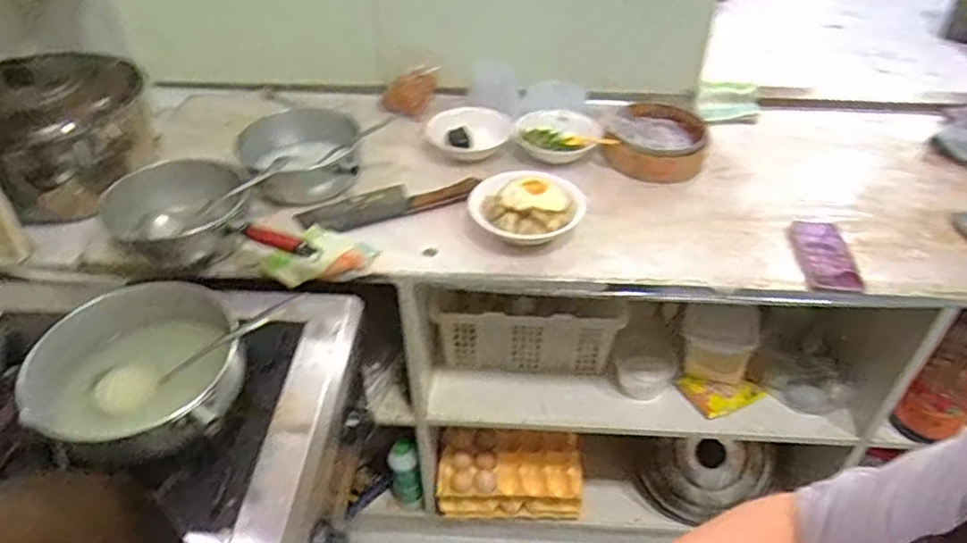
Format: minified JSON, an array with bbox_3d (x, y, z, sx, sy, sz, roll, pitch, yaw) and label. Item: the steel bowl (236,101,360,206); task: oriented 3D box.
[{"bbox_3d":[-0.286,-0.173,1.030,0.184,0.090,0.137,-7,42,-8],"label":"steel bowl"}]

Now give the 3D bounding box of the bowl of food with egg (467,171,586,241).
[{"bbox_3d":[0.062,-0.091,0.969,0.159,0.053,0.139,15,44,16],"label":"bowl of food with egg"}]

